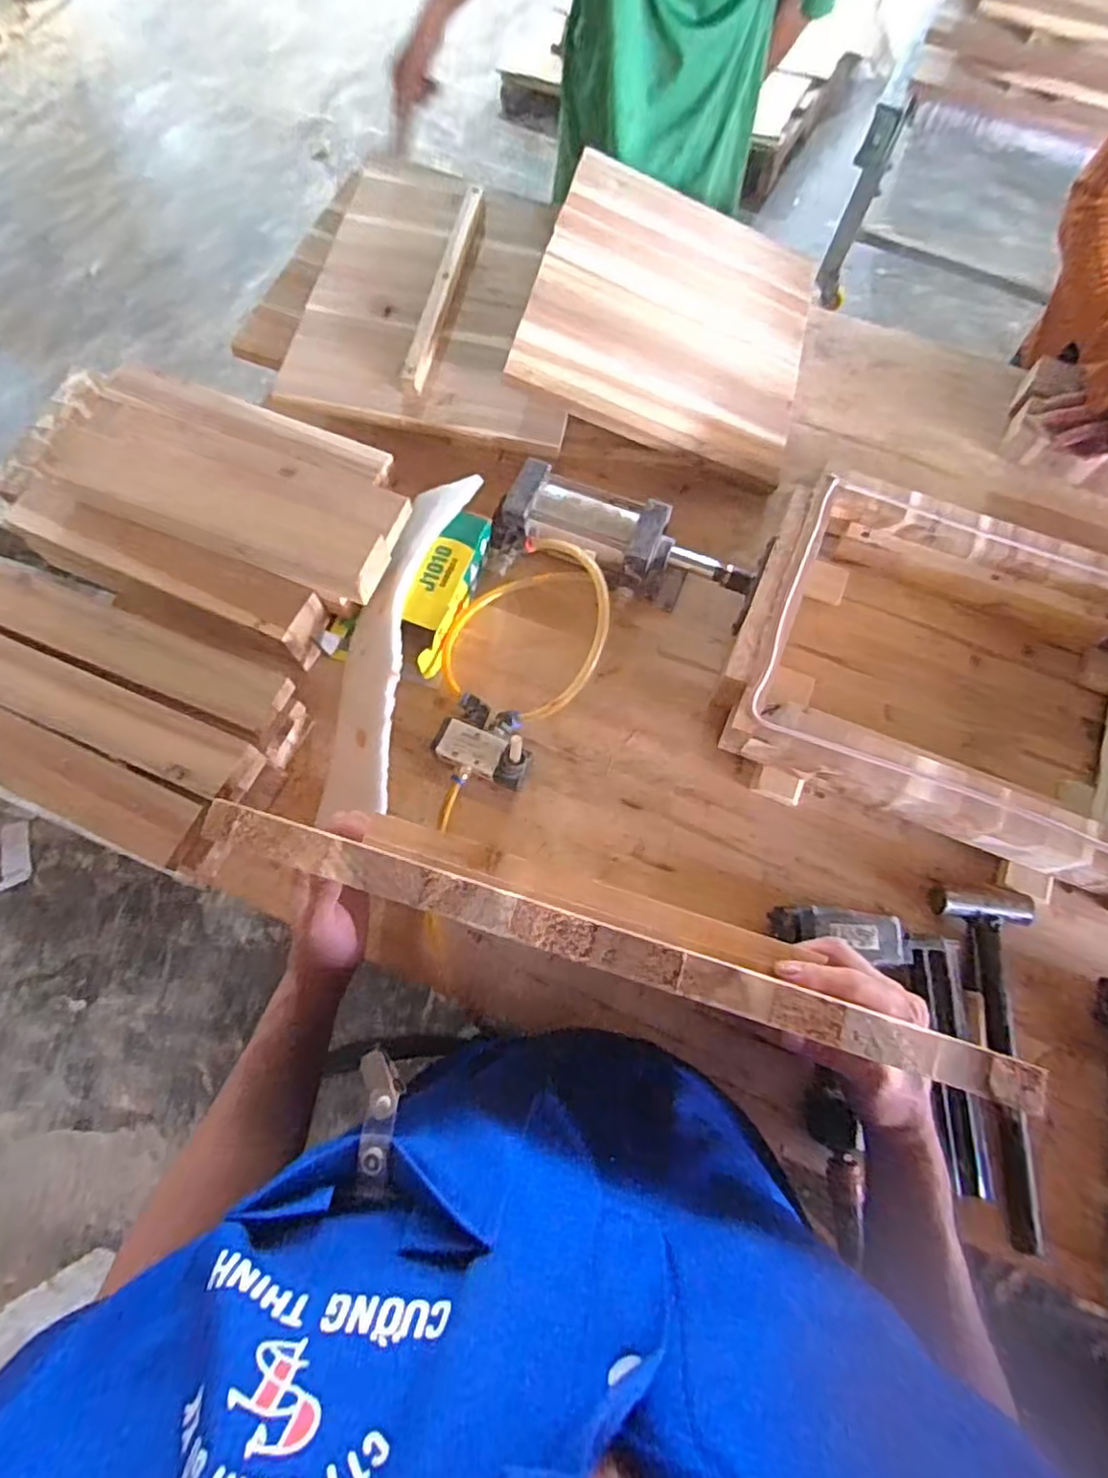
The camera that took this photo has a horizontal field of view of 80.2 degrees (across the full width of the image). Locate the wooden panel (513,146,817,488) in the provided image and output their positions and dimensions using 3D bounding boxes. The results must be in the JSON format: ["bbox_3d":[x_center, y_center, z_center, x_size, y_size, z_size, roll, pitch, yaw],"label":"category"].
[{"bbox_3d":[0.159,-0.548,0.845,0.352,0.025,0.424,18,71,-11],"label":"wooden panel"}]

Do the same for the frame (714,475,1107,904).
[{"bbox_3d":[0.421,-0.072,0.686,0.453,0.082,0.354,21,73,7],"label":"frame"}]

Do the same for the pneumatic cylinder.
[{"bbox_3d":[0.079,-0.208,0.738,0.298,0.083,0.106,19,73,6],"label":"pneumatic cylinder"}]

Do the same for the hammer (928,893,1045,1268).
[{"bbox_3d":[0.408,0.278,0.586,0.086,0.030,0.290,0,72,0],"label":"hammer"}]

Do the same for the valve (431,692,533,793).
[{"bbox_3d":[-0.070,0.003,0.670,0.104,0.070,0.090,26,73,8],"label":"valve"}]

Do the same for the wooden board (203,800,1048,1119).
[{"bbox_3d":[0.027,0.106,0.386,0.376,0.174,0.021,17,85,5],"label":"wooden board"}]

